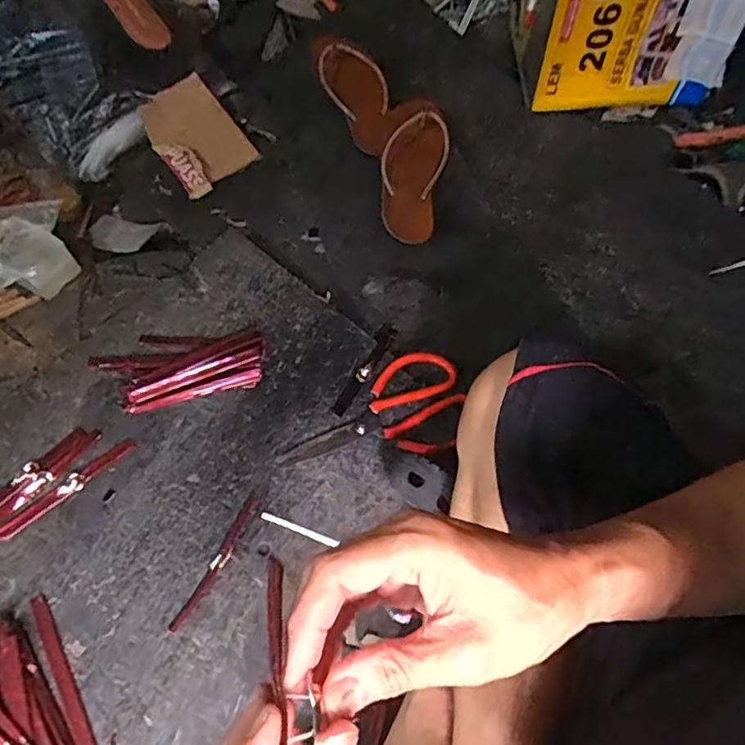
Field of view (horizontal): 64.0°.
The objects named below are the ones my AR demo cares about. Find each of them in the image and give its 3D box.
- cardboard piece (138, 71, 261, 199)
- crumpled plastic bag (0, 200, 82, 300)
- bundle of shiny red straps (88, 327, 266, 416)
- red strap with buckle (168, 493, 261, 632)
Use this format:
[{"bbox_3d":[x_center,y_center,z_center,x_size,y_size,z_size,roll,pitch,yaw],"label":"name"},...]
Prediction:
[{"bbox_3d":[-0.251,-0.338,0.848,0.117,0.009,0.152,-38,92,-14],"label":"cardboard piece"},{"bbox_3d":[-0.444,-0.153,0.752,0.127,0.053,0.123,-13,59,-12],"label":"crumpled plastic bag"},{"bbox_3d":[-0.214,-0.008,0.666,0.182,0.027,0.094,-12,58,-12],"label":"bundle of shiny red straps"},{"bbox_3d":[-0.148,0.179,0.574,0.014,0.009,0.141,24,58,11],"label":"red strap with buckle"}]

